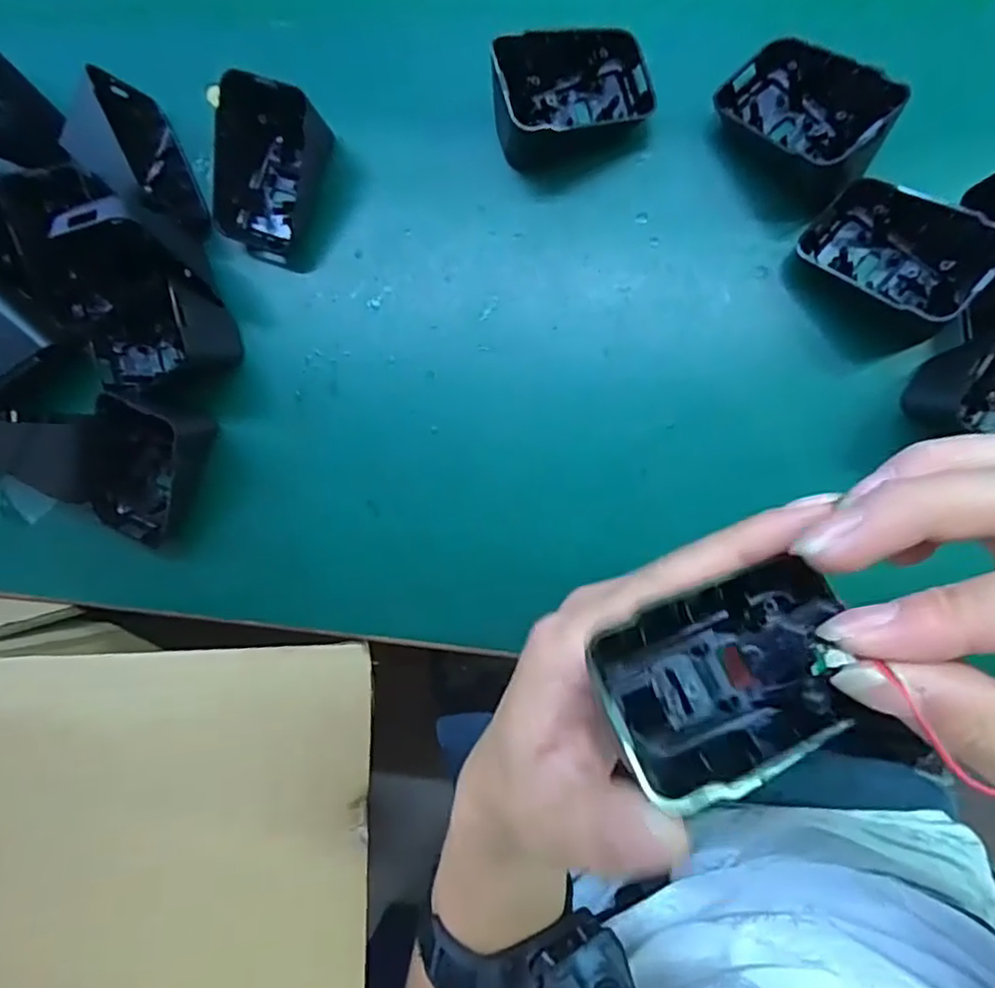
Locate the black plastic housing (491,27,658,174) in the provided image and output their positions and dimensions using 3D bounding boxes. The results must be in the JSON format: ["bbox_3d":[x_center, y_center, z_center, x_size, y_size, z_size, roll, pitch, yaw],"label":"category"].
[{"bbox_3d":[0.032,-0.177,0.293,0.070,0.040,0.045,-17,84,6],"label":"black plastic housing"}]

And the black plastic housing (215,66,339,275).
[{"bbox_3d":[-0.105,-0.146,0.308,0.048,0.042,0.066,21,89,8],"label":"black plastic housing"}]

